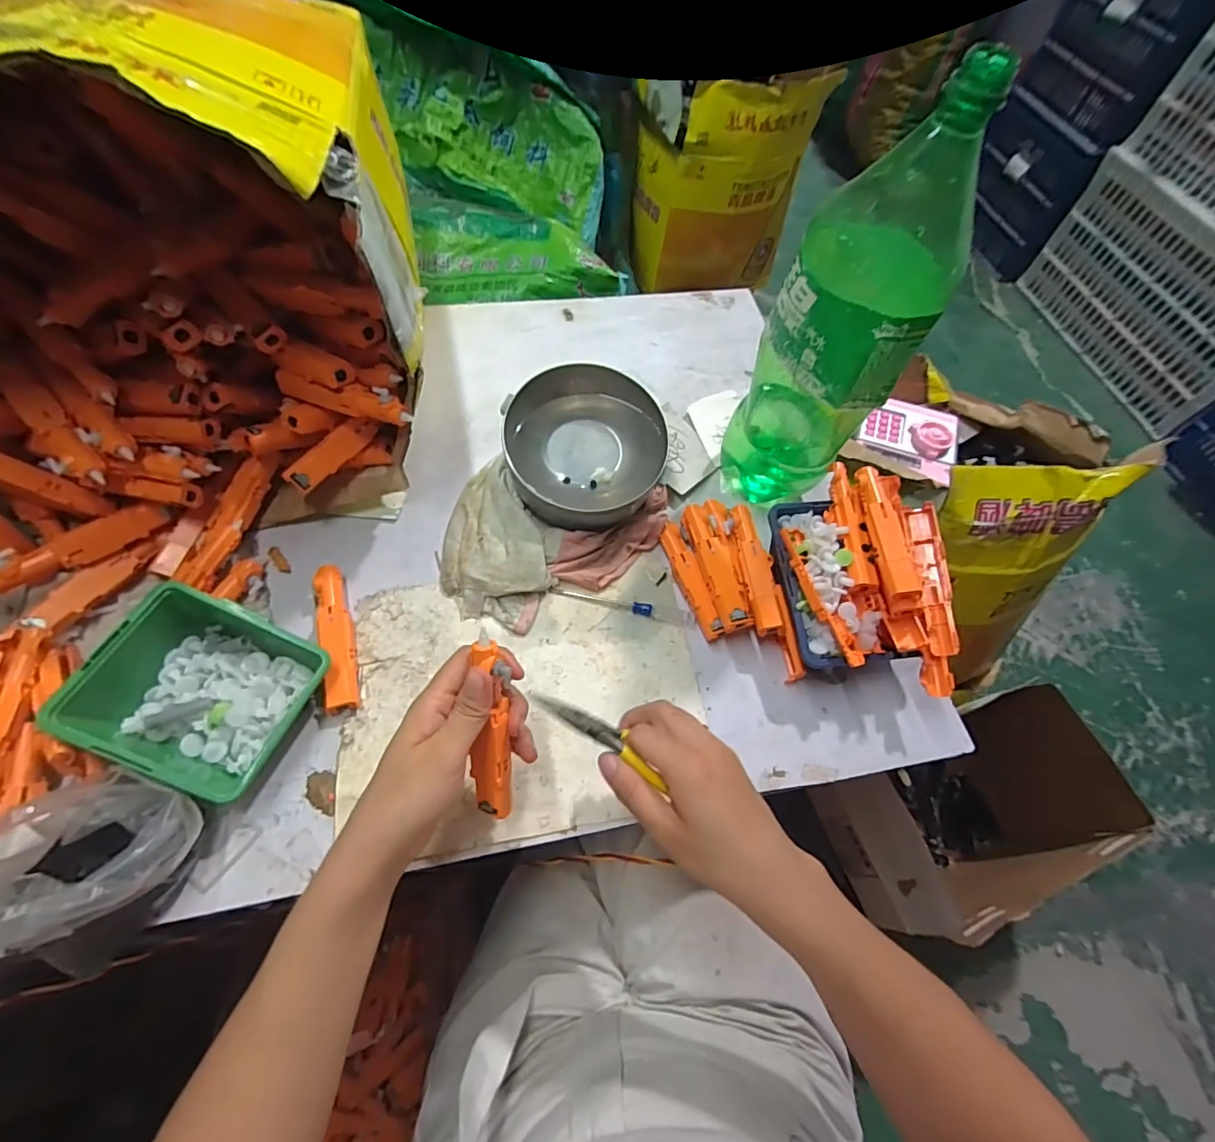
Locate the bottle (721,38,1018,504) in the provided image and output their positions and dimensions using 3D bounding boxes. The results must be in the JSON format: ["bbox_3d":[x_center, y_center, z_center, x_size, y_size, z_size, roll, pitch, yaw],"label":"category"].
[{"bbox_3d":[0.173,-0.172,0.407,0.102,0.291,0.102,25,63,10],"label":"bottle"}]

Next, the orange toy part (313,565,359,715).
[{"bbox_3d":[-0.215,0.051,0.411,0.022,0.021,0.118,-15,63,-11],"label":"orange toy part"}]

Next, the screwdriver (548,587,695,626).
[{"bbox_3d":[0.013,0.028,0.455,0.128,0.010,0.013,12,61,3],"label":"screwdriver"}]

